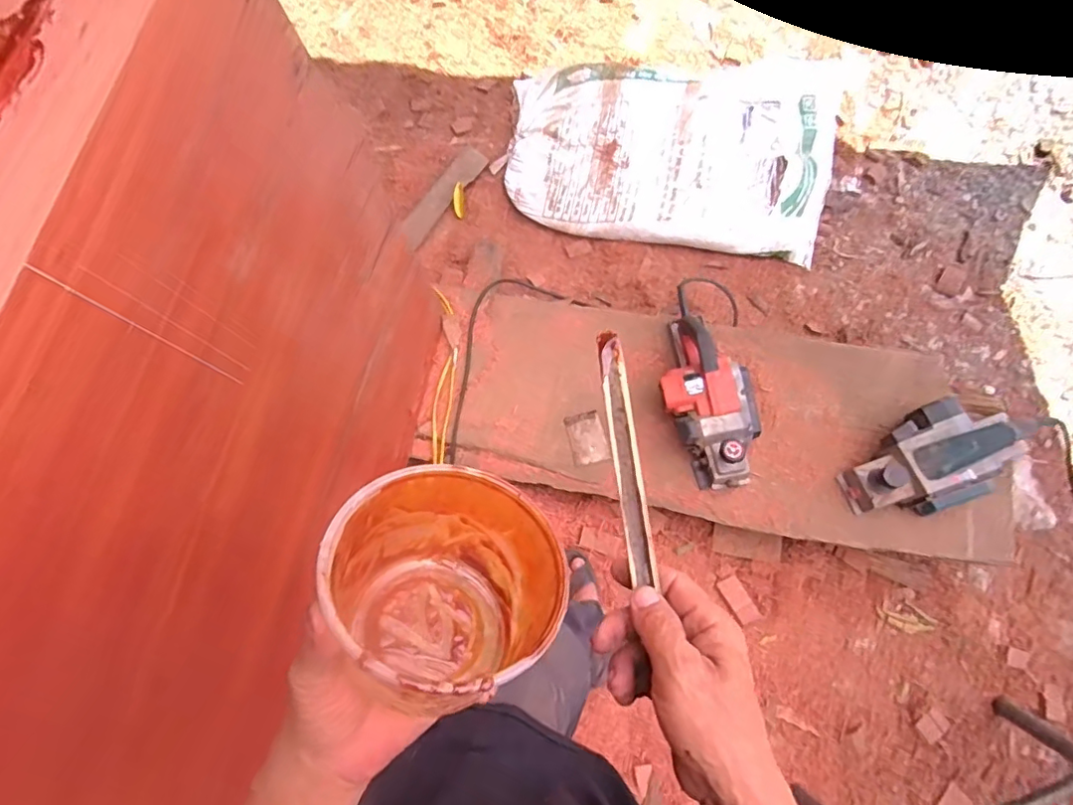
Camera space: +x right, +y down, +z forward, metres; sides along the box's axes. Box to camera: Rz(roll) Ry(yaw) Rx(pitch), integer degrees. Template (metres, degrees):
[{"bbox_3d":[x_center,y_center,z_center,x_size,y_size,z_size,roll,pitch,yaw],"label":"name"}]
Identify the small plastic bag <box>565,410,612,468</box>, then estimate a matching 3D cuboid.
[{"bbox_3d":[0.108,0.077,1.235,0.080,0.007,0.119,-22,63,17],"label":"small plastic bag"}]

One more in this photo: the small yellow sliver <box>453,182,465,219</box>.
[{"bbox_3d":[-0.215,-0.562,1.574,0.030,0.008,0.098,-2,86,2],"label":"small yellow sliver"}]

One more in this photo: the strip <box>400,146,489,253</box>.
[{"bbox_3d":[-0.262,-0.570,1.570,0.073,0.019,0.330,38,83,-7],"label":"strip"}]

